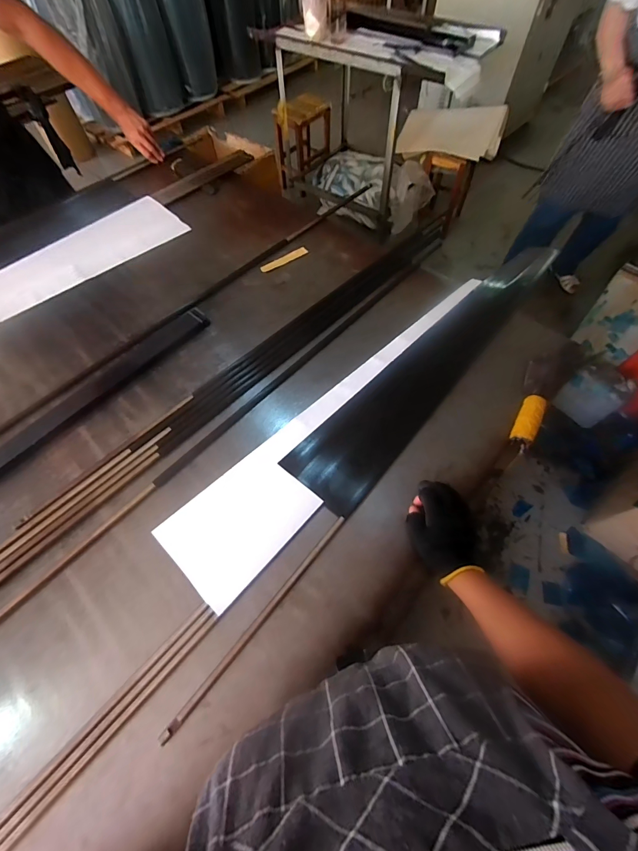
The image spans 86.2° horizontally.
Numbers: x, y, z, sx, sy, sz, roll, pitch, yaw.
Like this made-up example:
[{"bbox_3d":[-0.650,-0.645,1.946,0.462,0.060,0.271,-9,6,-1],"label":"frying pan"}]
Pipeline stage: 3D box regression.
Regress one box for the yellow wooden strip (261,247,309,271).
[{"bbox_3d":[-0.094,-0.450,0.921,0.139,0.009,0.025,-30,66,-13],"label":"yellow wooden strip"}]

